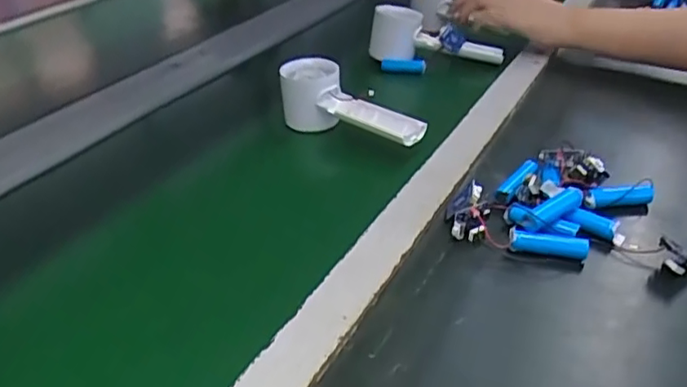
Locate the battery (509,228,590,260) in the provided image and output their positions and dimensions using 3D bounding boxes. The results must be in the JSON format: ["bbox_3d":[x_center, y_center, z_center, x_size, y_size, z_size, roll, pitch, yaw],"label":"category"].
[{"bbox_3d":[0.140,0.035,0.408,0.051,0.016,0.013,9,40,10],"label":"battery"}]

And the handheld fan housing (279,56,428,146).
[{"bbox_3d":[0.009,-0.081,0.550,0.144,0.056,0.044,27,46,28],"label":"handheld fan housing"}]

